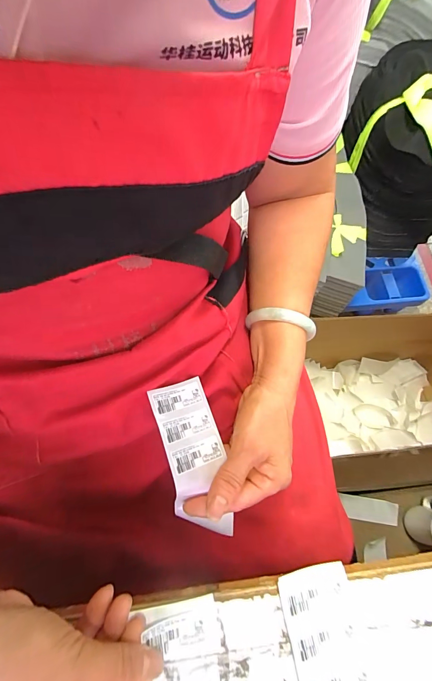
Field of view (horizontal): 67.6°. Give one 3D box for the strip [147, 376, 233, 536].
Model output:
[{"bbox_3d":[-0.022,0.106,0.287,0.050,0.038,0.136,-11,70,-28],"label":"strip"}]

